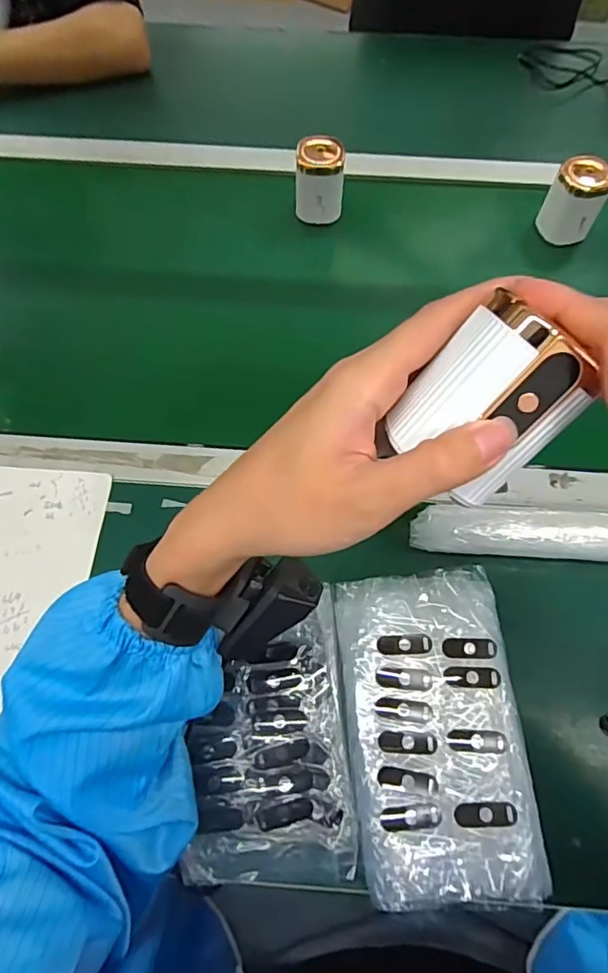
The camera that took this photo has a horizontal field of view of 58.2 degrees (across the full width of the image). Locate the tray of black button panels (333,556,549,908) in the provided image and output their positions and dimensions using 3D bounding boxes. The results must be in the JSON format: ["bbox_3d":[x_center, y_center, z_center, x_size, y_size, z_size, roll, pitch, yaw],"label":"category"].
[{"bbox_3d":[0.093,0.173,0.401,0.122,0.030,0.217,-2,65,-3],"label":"tray of black button panels"}]

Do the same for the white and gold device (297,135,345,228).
[{"bbox_3d":[0.018,-0.350,0.631,0.055,0.073,0.063,4,65,1],"label":"white and gold device"}]

